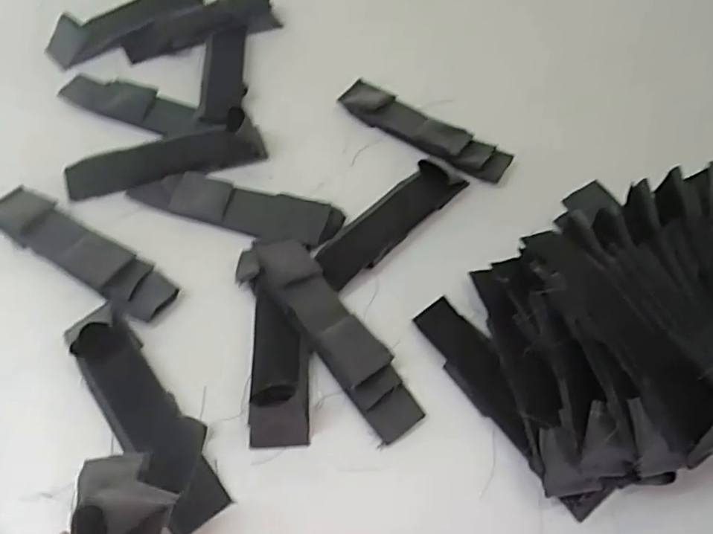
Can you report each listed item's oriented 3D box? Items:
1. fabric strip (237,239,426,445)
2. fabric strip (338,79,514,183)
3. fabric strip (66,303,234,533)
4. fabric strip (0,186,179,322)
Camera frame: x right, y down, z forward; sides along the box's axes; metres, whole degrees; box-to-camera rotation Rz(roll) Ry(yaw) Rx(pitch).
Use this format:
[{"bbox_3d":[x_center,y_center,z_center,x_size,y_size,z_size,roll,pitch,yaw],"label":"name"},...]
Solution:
[{"bbox_3d":[-0.023,0.049,0.483,0.054,0.034,0.197,-30,62,-21],"label":"fabric strip"},{"bbox_3d":[0.070,-0.149,0.633,0.195,0.014,0.052,31,60,17],"label":"fabric strip"},{"bbox_3d":[-0.158,0.105,0.436,0.051,0.037,0.181,-33,63,-23],"label":"fabric strip"},{"bbox_3d":[-0.244,-0.015,0.521,0.188,0.025,0.045,29,59,16],"label":"fabric strip"}]

